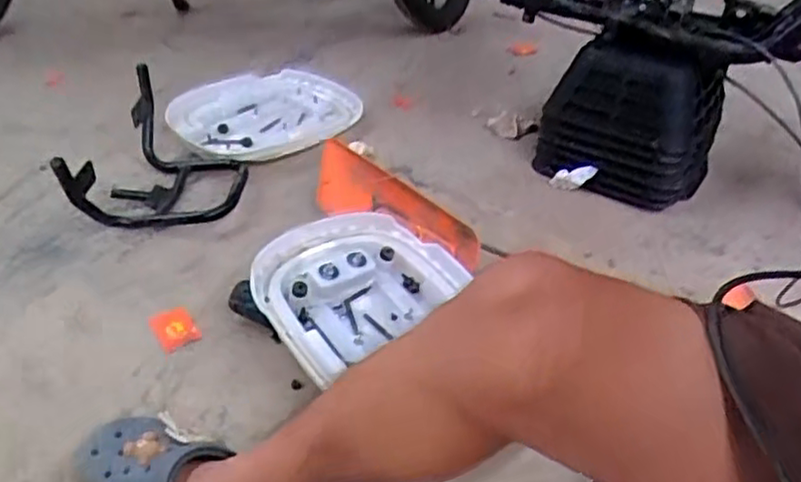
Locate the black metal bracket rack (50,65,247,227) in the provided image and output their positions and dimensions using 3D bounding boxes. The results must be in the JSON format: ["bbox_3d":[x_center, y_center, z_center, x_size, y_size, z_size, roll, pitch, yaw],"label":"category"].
[{"bbox_3d":[-0.352,-0.117,1.057,0.198,0.142,0.302,3,37,-2],"label":"black metal bracket rack"}]

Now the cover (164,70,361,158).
[{"bbox_3d":[-0.252,-0.255,1.318,0.265,0.070,0.377,28,43,27],"label":"cover"}]

